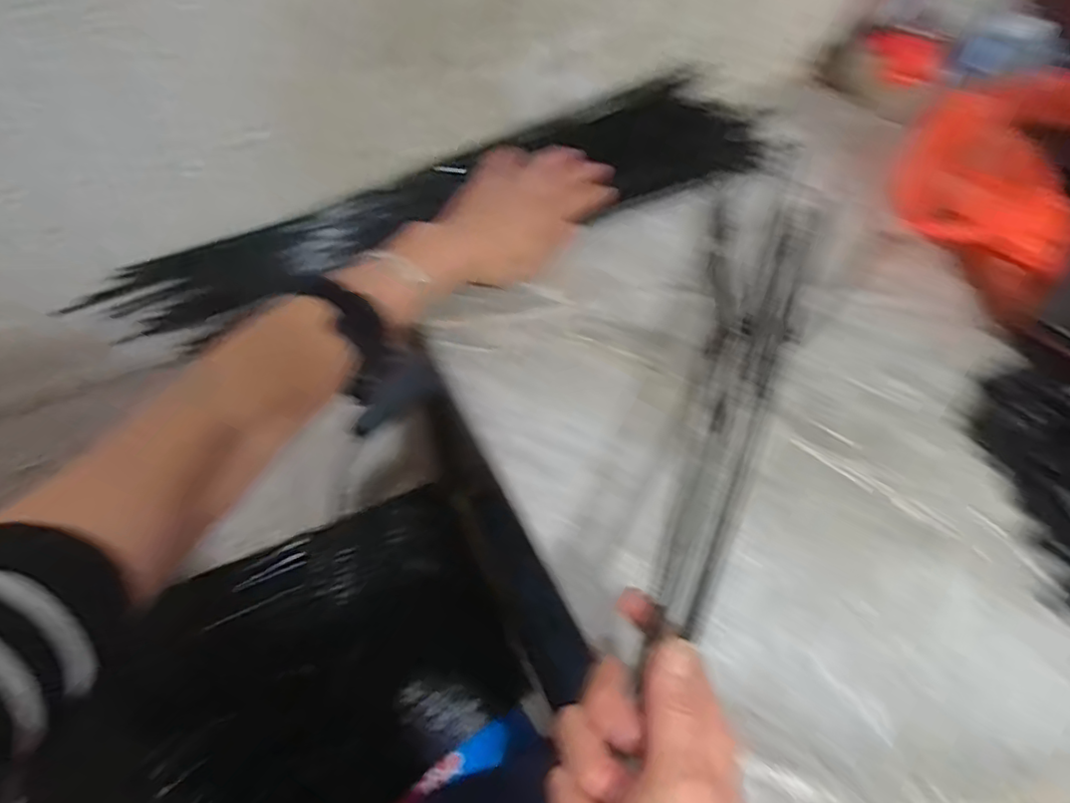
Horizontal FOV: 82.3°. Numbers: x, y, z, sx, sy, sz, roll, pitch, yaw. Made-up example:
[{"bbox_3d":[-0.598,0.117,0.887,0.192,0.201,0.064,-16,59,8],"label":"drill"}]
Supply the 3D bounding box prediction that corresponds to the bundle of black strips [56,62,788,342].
[{"bbox_3d":[-0.066,-0.169,0.533,0.599,0.046,0.107,-21,62,-11],"label":"bundle of black strips"}]

